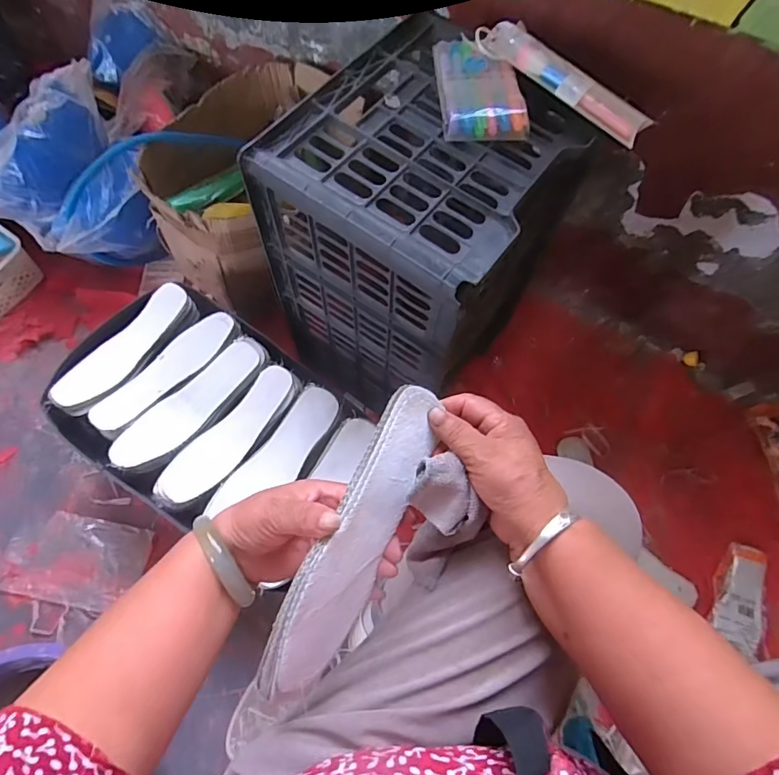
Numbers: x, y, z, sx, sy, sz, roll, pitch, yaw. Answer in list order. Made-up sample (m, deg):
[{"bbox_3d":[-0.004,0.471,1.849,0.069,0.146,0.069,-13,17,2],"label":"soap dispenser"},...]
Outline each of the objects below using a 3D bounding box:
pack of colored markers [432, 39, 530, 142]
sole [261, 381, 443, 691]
[{"bbox_3d":[0.096,-0.328,0.509,0.083,0.019,0.139,-3,68,-5],"label":"pack of colored markers"},{"bbox_3d":[-0.020,0.100,0.333,0.014,0.066,0.218,11,72,44],"label":"sole"}]

